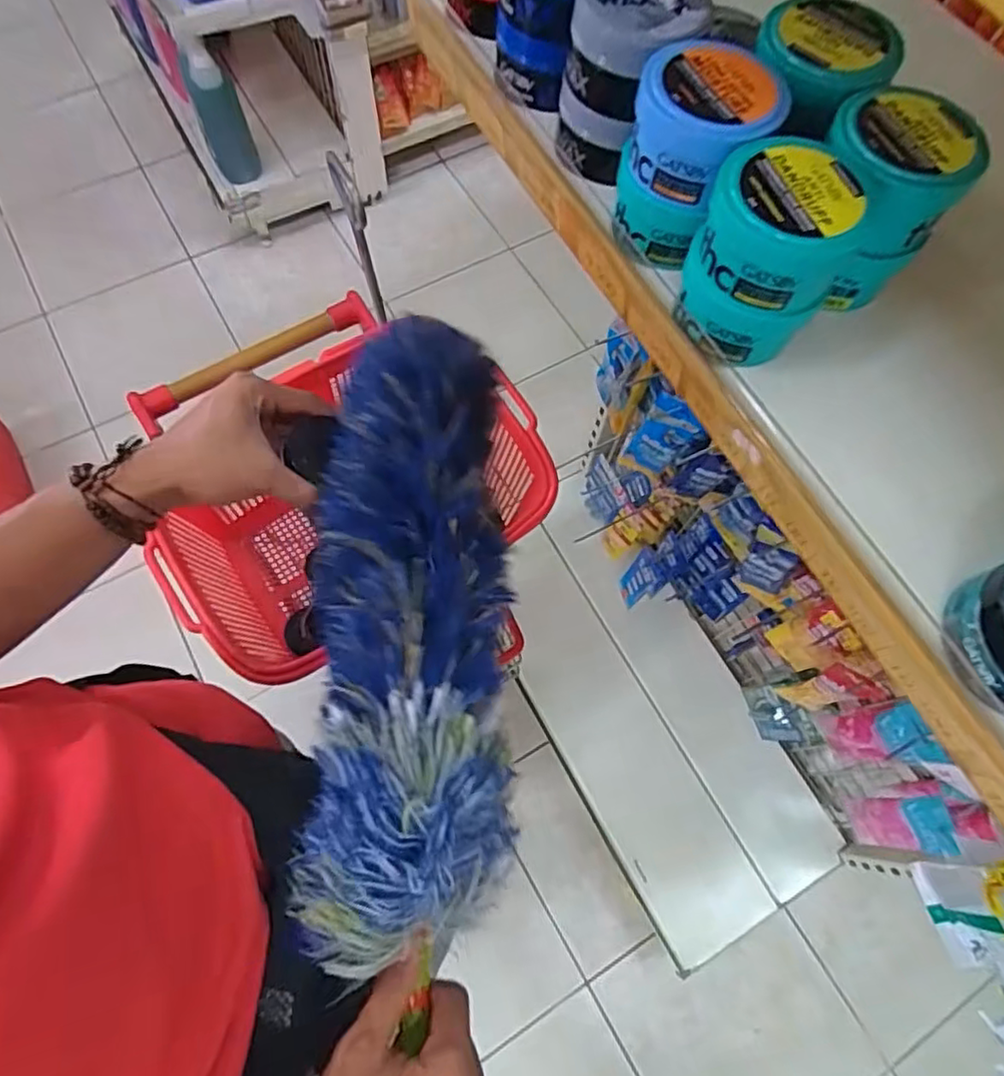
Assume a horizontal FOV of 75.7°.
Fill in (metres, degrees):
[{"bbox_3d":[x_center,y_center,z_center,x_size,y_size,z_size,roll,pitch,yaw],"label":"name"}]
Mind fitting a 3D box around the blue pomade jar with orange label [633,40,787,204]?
[{"bbox_3d":[0.099,-0.204,0.315,0.065,0.039,0.070,1,68,-2],"label":"blue pomade jar with orange label"}]

